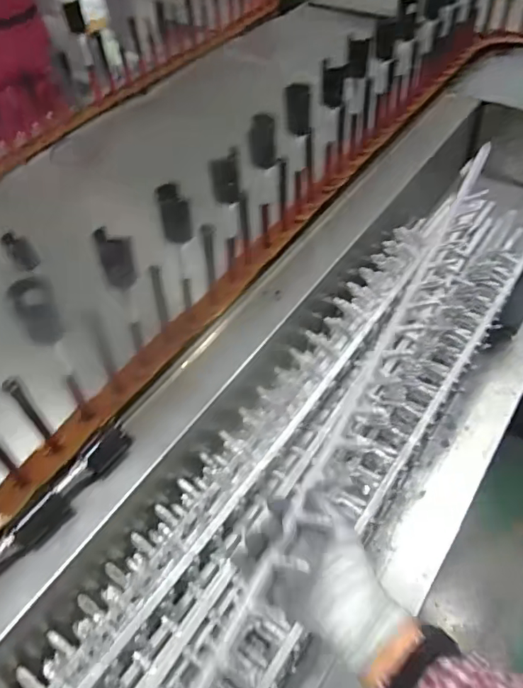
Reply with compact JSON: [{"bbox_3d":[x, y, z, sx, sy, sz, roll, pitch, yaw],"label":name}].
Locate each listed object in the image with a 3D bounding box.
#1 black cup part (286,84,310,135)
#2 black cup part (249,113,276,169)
[{"bbox_3d":[0.056,-0.353,0.781,0.035,0.081,0.025,-5,51,0],"label":"black cup part"},{"bbox_3d":[0.002,-0.291,0.741,0.036,0.060,0.045,-1,51,4],"label":"black cup part"}]

